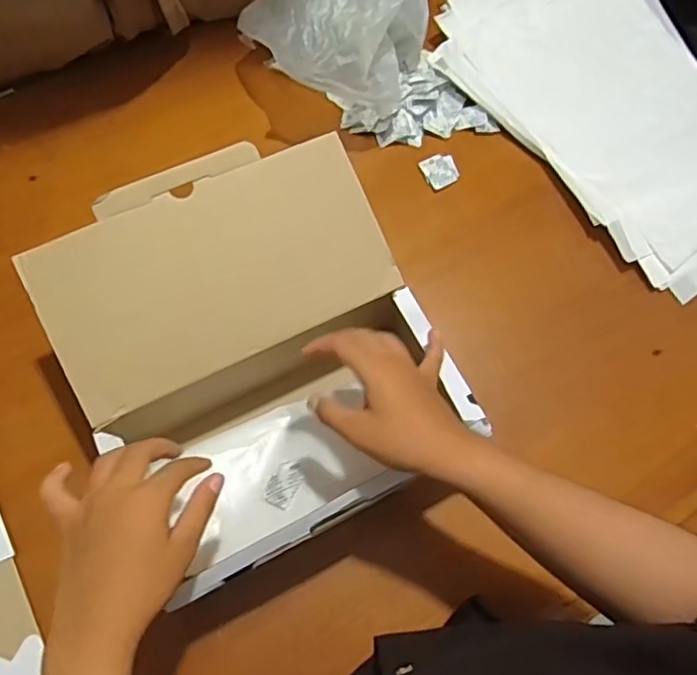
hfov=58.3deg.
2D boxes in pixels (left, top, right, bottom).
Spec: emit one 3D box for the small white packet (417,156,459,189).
[{"bbox_3d":[0.103,-0.189,0.705,0.037,0.007,0.040,-18,68,-7],"label":"small white packet"}]

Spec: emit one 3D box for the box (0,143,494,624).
[{"bbox_3d":[-0.074,0.016,0.528,0.269,0.171,0.277,-25,69,-10],"label":"box"}]

